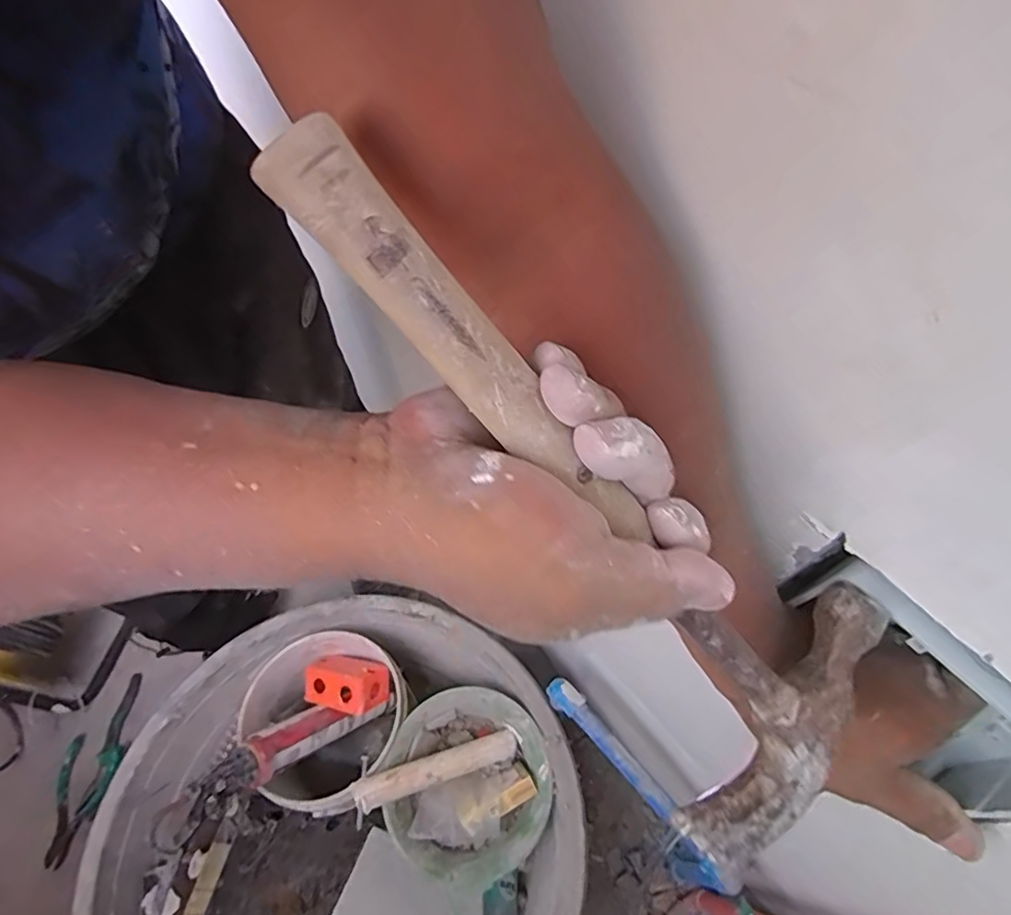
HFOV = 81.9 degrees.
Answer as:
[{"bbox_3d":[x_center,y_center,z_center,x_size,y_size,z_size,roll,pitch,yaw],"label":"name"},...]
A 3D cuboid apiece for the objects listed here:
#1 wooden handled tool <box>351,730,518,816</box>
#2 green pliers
[{"bbox_3d":[-0.077,0.375,0.703,0.207,0.029,0.031,-3,54,-31],"label":"wooden handled tool"},{"bbox_3d":[-0.624,0.463,0.885,0.087,0.033,0.247,13,60,10],"label":"green pliers"}]

